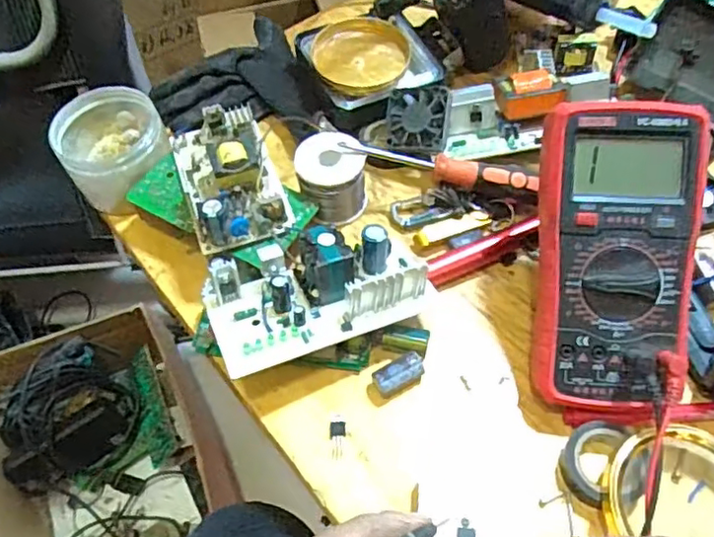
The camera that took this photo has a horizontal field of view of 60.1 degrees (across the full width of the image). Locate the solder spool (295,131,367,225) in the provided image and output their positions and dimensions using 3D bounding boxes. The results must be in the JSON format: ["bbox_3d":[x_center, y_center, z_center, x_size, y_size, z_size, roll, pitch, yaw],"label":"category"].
[{"bbox_3d":[-0.018,-0.070,0.477,0.050,0.051,0.050,-6,57,-1],"label":"solder spool"}]

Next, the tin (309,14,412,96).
[{"bbox_3d":[0.004,-0.187,0.538,0.083,0.011,0.092,13,59,11],"label":"tin"}]

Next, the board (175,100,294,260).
[{"bbox_3d":[-0.095,-0.073,0.459,0.068,0.035,0.118,-18,58,-9],"label":"board"}]

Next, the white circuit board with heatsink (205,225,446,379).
[{"bbox_3d":[-0.025,0.014,0.408,0.146,0.047,0.073,-21,58,-11],"label":"white circuit board with heatsink"}]

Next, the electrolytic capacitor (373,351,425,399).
[{"bbox_3d":[0.029,0.070,0.410,0.035,0.016,0.017,-27,60,-14],"label":"electrolytic capacitor"}]

